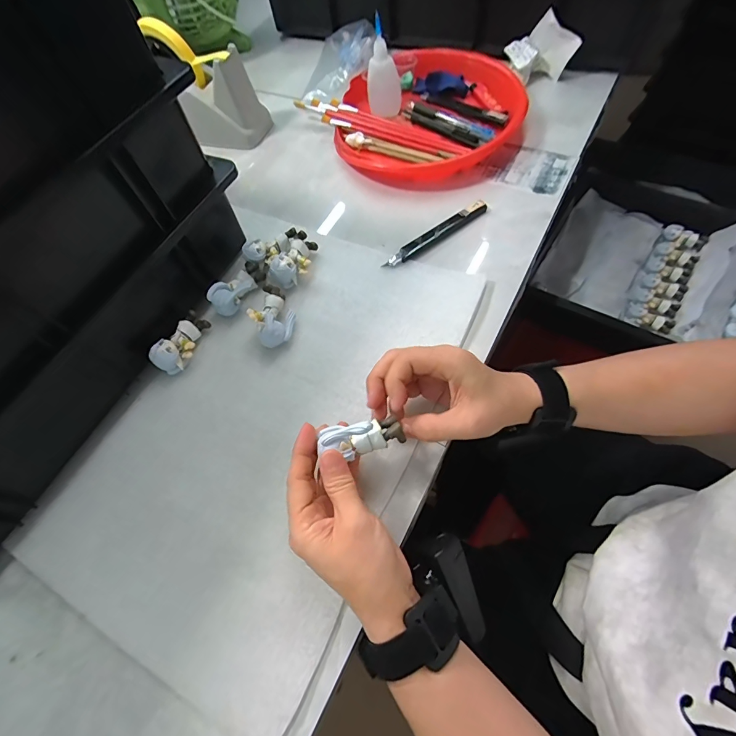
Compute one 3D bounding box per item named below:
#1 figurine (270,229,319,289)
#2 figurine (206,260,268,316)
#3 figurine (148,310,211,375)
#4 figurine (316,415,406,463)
[{"bbox_3d":[-0.076,-0.114,0.408,0.032,0.026,0.066,19,66,9],"label":"figurine"},{"bbox_3d":[-0.135,-0.086,0.404,0.029,0.024,0.071,30,68,14],"label":"figurine"},{"bbox_3d":[-0.180,-0.024,0.375,0.029,0.024,0.062,24,67,11],"label":"figurine"},{"bbox_3d":[-0.004,0.049,0.276,0.061,0.022,0.026,-6,64,-8],"label":"figurine"}]

